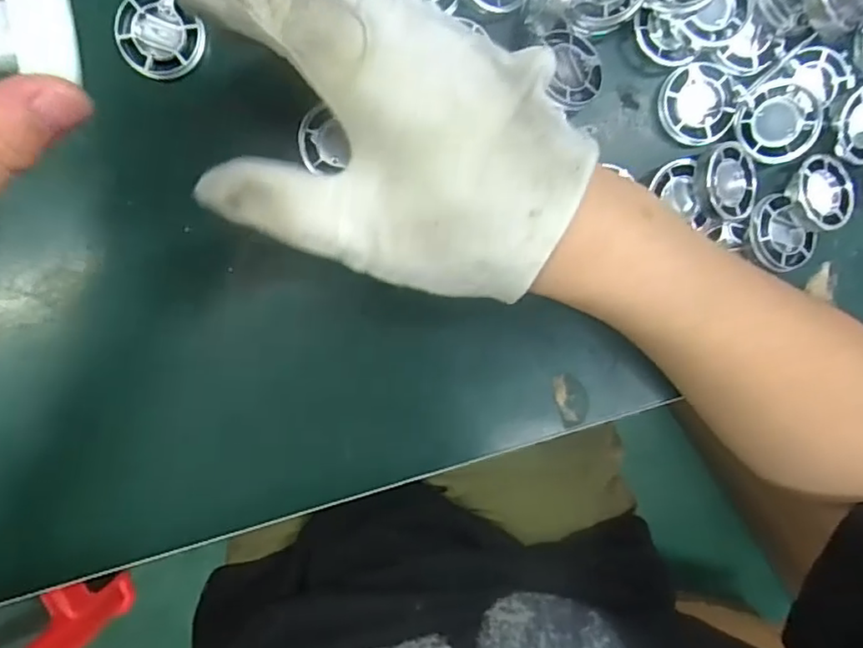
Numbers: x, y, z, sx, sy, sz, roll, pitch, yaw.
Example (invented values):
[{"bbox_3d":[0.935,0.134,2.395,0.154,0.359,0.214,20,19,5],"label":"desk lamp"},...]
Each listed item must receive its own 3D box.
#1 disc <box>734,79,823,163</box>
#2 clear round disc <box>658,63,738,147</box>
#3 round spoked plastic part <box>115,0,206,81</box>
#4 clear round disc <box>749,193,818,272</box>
[{"bbox_3d":[0.176,-0.102,0.312,0.043,0.008,0.039,-7,94,-3],"label":"disc"},{"bbox_3d":[0.134,-0.111,0.314,0.037,0.010,0.039,0,94,-4],"label":"clear round disc"},{"bbox_3d":[-0.126,-0.133,0.288,0.036,0.005,0.040,-43,96,0],"label":"round spoked plastic part"},{"bbox_3d":[0.180,-0.045,0.316,0.032,0.007,0.042,-40,96,0],"label":"clear round disc"}]

